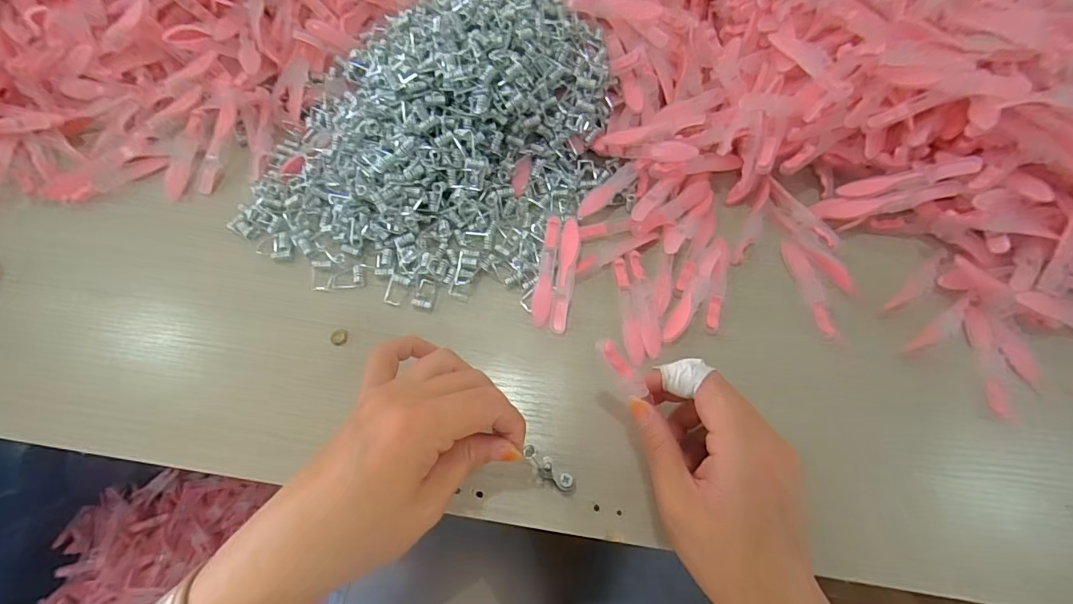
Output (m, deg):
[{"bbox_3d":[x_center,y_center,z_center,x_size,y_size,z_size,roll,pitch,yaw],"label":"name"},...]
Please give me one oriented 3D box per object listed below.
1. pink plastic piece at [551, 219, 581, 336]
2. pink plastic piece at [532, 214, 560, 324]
[{"bbox_3d":[0.020,-0.018,0.322,0.013,0.006,0.079,8,80,3],"label":"pink plastic piece"},{"bbox_3d":[0.007,-0.022,0.325,0.012,0.004,0.078,8,78,3],"label":"pink plastic piece"}]

